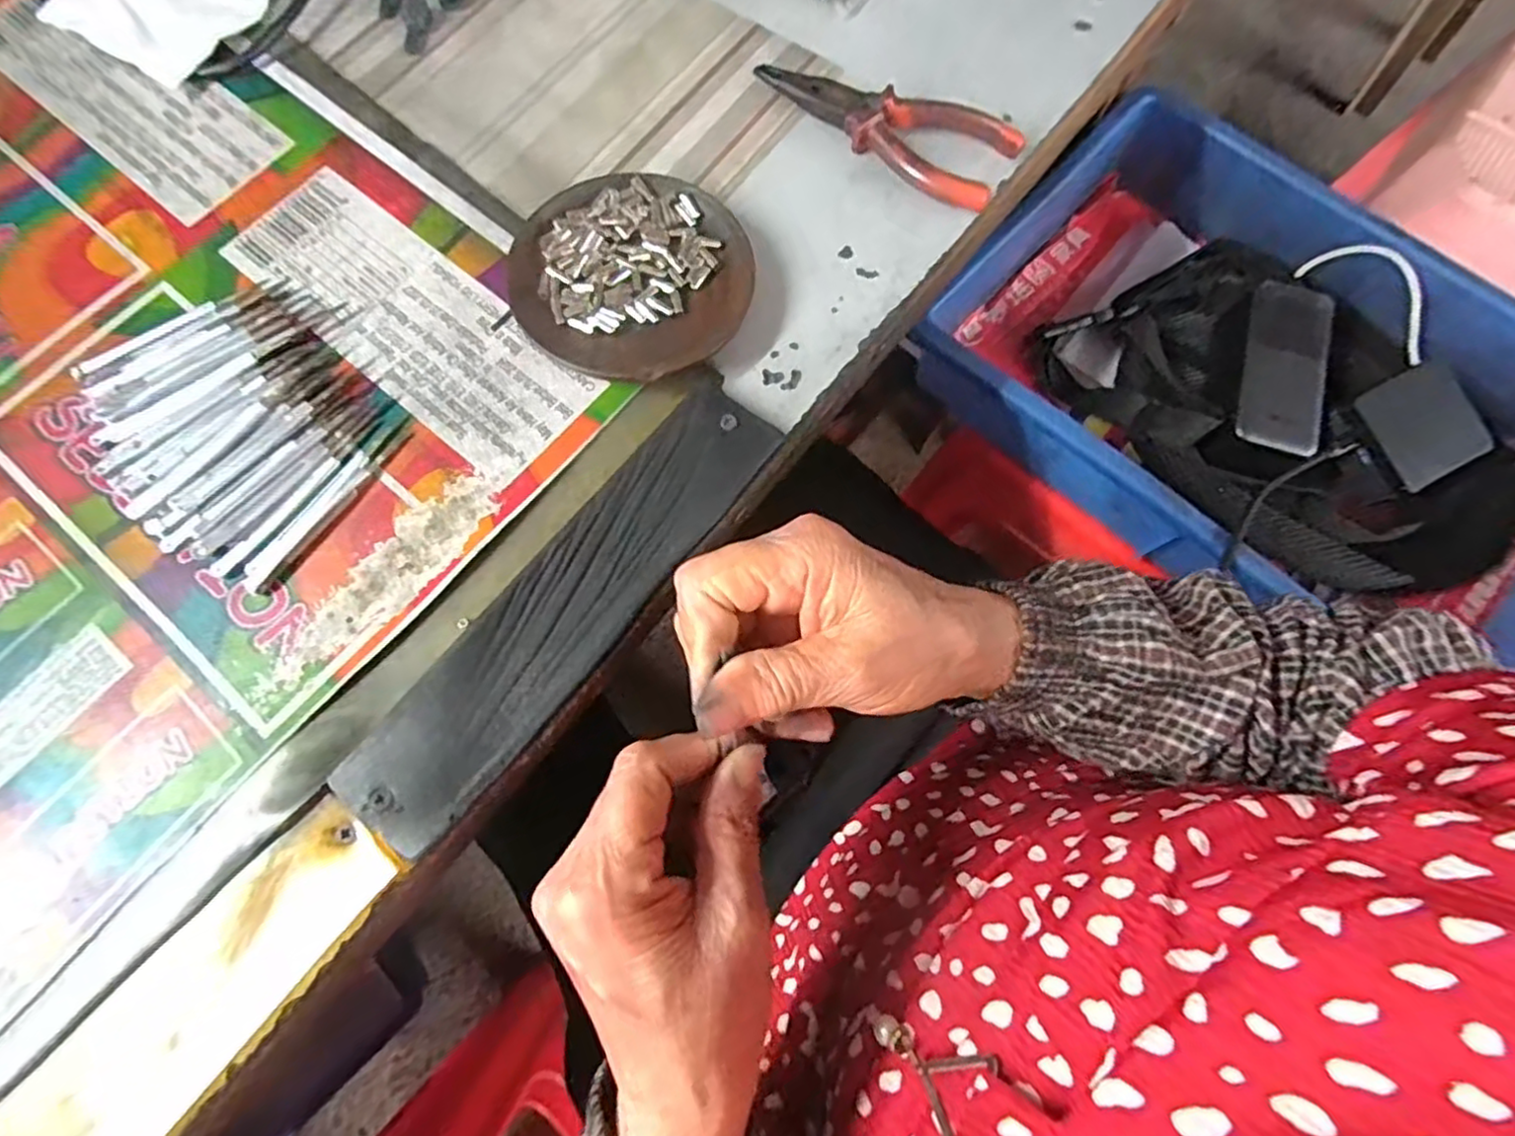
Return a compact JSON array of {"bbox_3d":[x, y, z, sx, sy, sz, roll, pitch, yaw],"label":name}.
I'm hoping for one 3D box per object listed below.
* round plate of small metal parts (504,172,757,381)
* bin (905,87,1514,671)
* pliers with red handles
[{"bbox_3d":[-0.061,-0.141,0.325,0.112,0.019,0.112,0,75,-1],"label":"round plate of small metal parts"},{"bbox_3d":[0.354,-0.114,0.468,0.426,0.090,0.287,42,77,11],"label":"bin"},{"bbox_3d":[0.064,-0.236,0.356,0.142,0.017,0.050,28,76,6],"label":"pliers with red handles"}]

